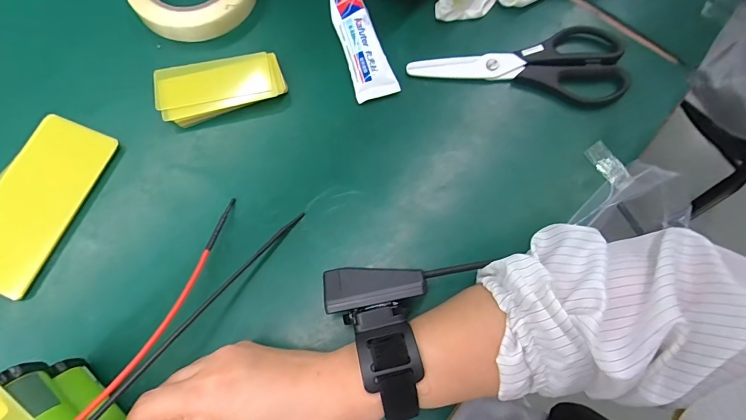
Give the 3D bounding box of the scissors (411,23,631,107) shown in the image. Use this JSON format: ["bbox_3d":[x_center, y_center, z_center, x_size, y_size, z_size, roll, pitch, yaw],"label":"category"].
[{"bbox_3d":[0.129,-0.137,0.351,0.183,0.014,0.079,10,73,1],"label":"scissors"}]

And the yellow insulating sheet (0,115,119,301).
[{"bbox_3d":[-0.277,-0.008,0.322,0.077,0.009,0.142,21,74,4],"label":"yellow insulating sheet"}]

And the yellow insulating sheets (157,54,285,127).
[{"bbox_3d":[-0.131,-0.106,0.346,0.105,0.016,0.049,-13,74,-6],"label":"yellow insulating sheets"}]

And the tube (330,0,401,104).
[{"bbox_3d":[-0.016,-0.167,0.357,0.036,0.020,0.146,-16,75,-7],"label":"tube"}]

